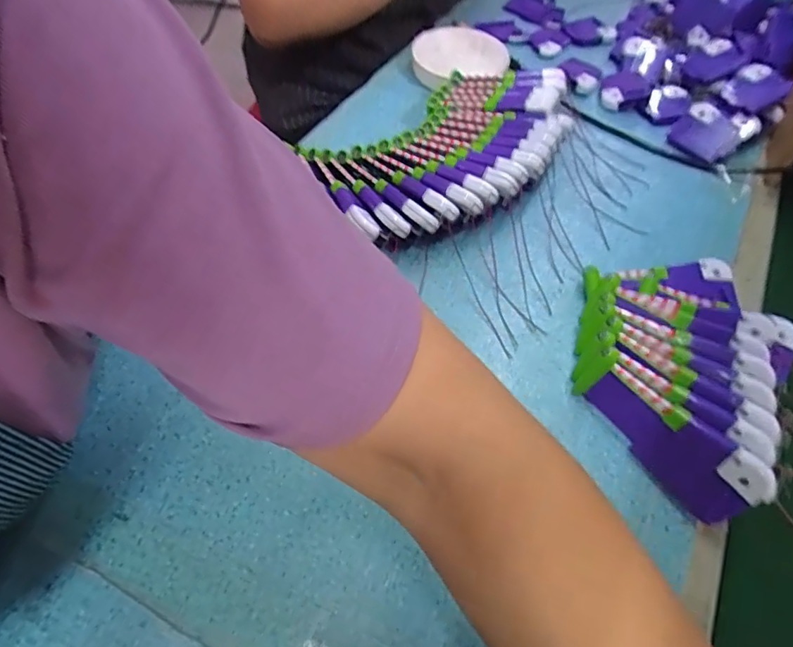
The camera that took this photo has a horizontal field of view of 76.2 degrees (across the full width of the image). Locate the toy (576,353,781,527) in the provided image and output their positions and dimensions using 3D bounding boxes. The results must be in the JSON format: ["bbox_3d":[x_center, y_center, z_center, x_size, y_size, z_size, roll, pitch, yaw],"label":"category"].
[{"bbox_3d":[0.173,0.070,0.328,0.015,0.053,0.118,-16,53,-37],"label":"toy"}]

